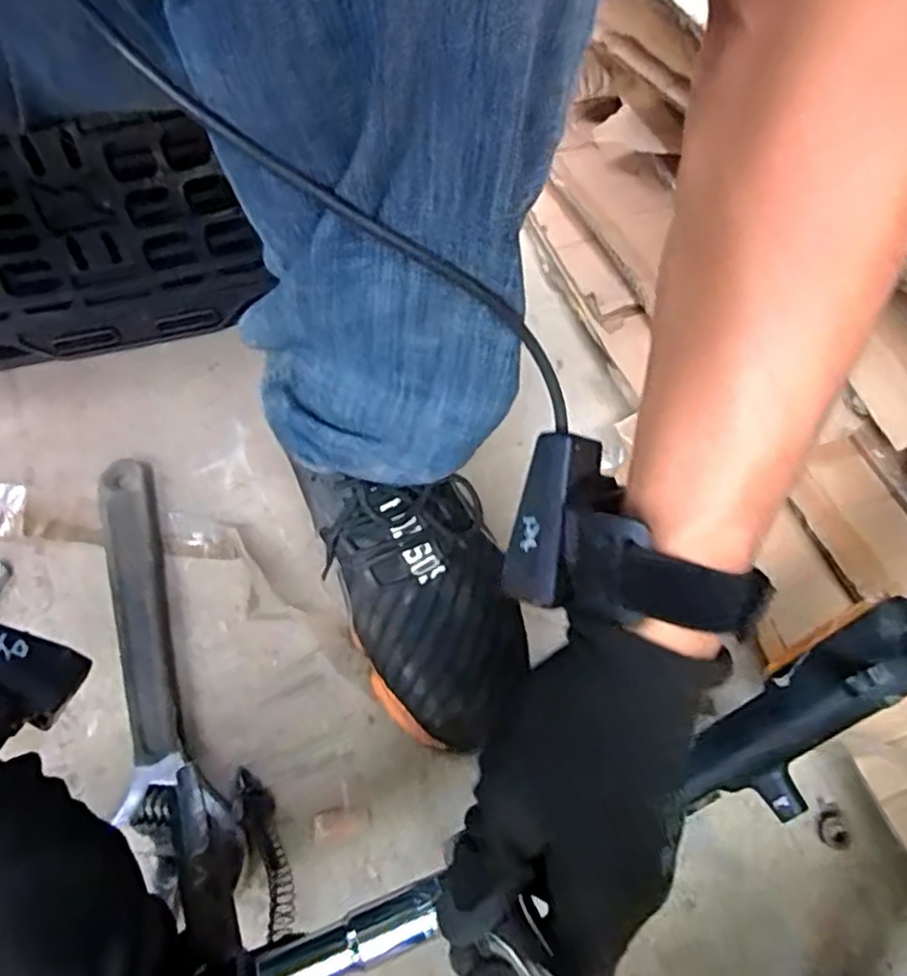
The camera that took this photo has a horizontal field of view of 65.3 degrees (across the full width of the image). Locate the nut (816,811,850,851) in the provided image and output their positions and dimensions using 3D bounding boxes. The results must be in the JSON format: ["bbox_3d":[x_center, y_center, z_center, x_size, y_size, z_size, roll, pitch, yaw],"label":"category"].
[{"bbox_3d":[0.215,0.194,0.400,0.018,0.010,0.019,1,60,-1],"label":"nut"}]

